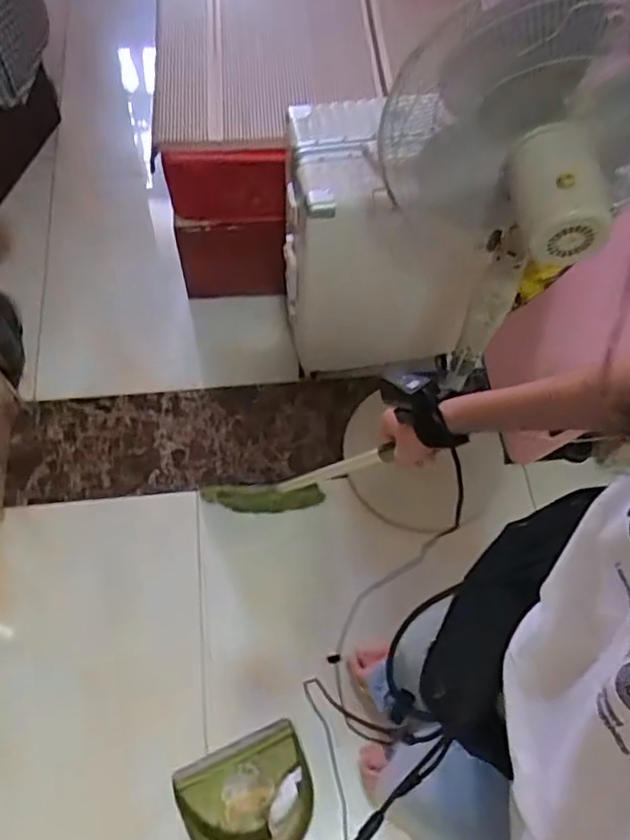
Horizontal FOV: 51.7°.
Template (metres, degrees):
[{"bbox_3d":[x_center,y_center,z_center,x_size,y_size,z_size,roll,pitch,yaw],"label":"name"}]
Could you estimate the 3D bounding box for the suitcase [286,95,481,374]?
[{"bbox_3d":[0.141,-0.352,1.477,0.399,0.660,0.233,0,64,-3],"label":"suitcase"}]

